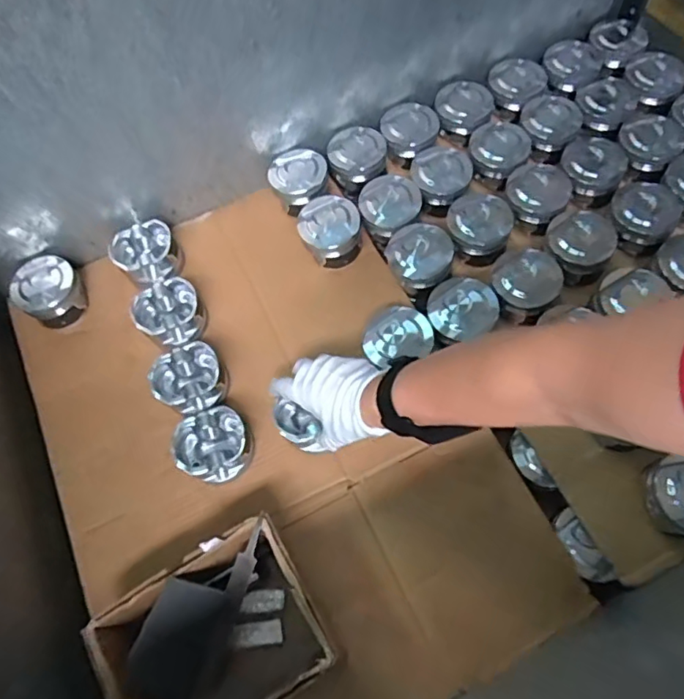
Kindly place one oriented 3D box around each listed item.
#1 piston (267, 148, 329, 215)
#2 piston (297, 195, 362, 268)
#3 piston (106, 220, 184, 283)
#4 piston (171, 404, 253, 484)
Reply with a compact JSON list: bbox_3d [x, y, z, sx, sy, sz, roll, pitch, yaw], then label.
[{"bbox_3d":[-0.062,-0.240,0.818,0.081,0.057,0.081,-1,64,2],"label":"piston"},{"bbox_3d":[-0.016,-0.159,0.773,0.080,0.055,0.082,-1,64,2],"label":"piston"},{"bbox_3d":[-0.266,-0.129,0.789,0.089,0.046,0.092,-42,70,-16],"label":"piston"},{"bbox_3d":[-0.151,0.114,0.669,0.088,0.042,0.081,-38,69,-14],"label":"piston"}]

